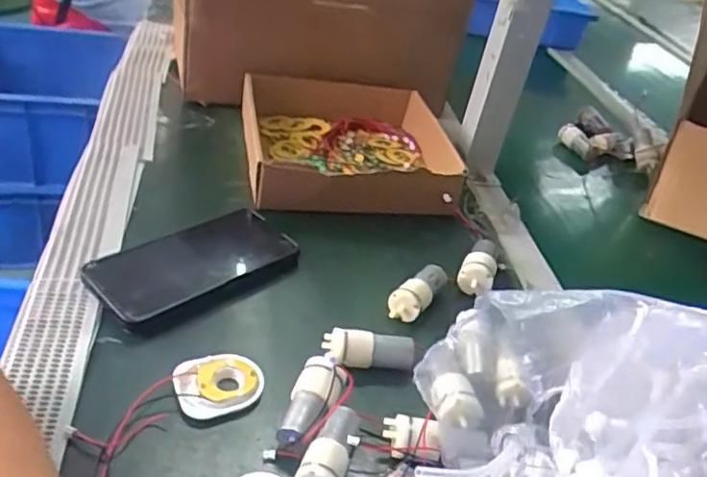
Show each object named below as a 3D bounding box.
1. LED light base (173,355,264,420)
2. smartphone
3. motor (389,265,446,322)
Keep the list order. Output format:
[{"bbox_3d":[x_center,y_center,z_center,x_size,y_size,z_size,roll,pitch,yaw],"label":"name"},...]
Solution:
[{"bbox_3d":[-0.091,0.100,0.440,0.057,0.009,0.046,-6,38,-24],"label":"LED light base"},{"bbox_3d":[-0.128,0.018,0.524,0.075,0.012,0.161,34,36,29],"label":"smartphone"},{"bbox_3d":[0.055,0.043,0.541,0.028,0.028,0.060,27,37,20],"label":"motor"}]

